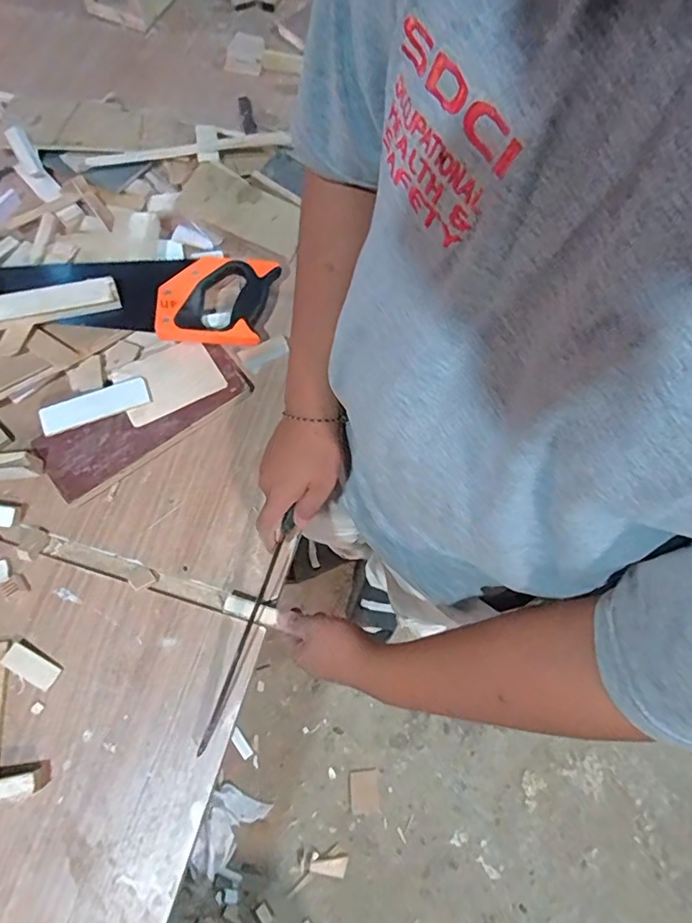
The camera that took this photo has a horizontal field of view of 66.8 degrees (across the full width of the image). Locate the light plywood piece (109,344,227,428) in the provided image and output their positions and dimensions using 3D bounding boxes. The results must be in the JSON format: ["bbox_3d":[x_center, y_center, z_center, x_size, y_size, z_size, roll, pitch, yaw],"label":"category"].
[{"bbox_3d":[-0.212,-0.097,0.629,0.115,0.010,0.082,-26,72,-19],"label":"light plywood piece"}]

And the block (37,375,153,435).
[{"bbox_3d":[-0.290,-0.065,0.606,0.122,0.012,0.036,-19,72,-9],"label":"block"}]

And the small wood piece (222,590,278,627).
[{"bbox_3d":[-0.101,0.155,0.553,0.058,0.018,0.022,19,71,7],"label":"small wood piece"}]

